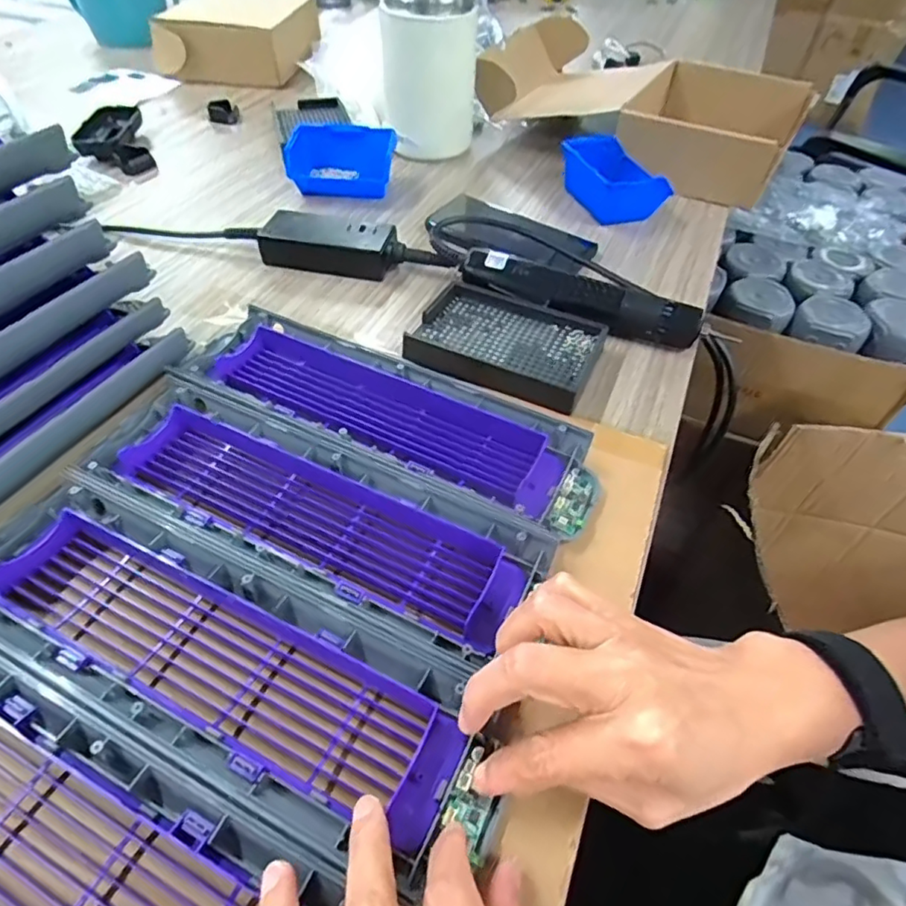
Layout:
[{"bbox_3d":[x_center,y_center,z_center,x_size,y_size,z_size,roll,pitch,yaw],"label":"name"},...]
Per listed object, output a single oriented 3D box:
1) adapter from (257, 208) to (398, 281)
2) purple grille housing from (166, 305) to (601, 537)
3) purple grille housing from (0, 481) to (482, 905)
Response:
[{"bbox_3d":[-0.112,-0.188,0.519,0.122,0.030,0.047,11,51,6],"label":"adapter"},{"bbox_3d":[-0.050,-0.028,0.380,0.294,0.027,0.086,22,53,15],"label":"purple grille housing"},{"bbox_3d":[-0.121,0.089,0.273,0.269,0.024,0.087,21,53,14],"label":"purple grille housing"}]

